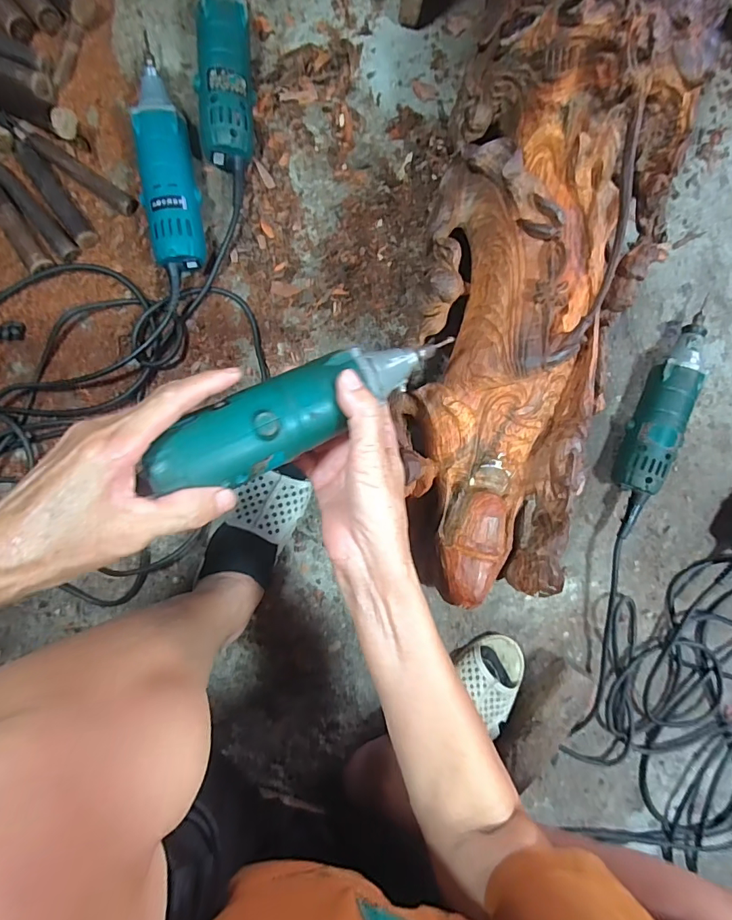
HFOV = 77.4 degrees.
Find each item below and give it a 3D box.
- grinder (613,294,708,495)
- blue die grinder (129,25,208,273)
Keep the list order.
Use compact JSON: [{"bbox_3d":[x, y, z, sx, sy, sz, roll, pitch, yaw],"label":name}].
[{"bbox_3d":[0.340,-0.072,0.521,0.050,0.055,0.227,20,92,-4],"label":"grinder"},{"bbox_3d":[-0.207,-0.311,0.477,0.056,0.053,0.226,-8,94,-2],"label":"blue die grinder"}]

